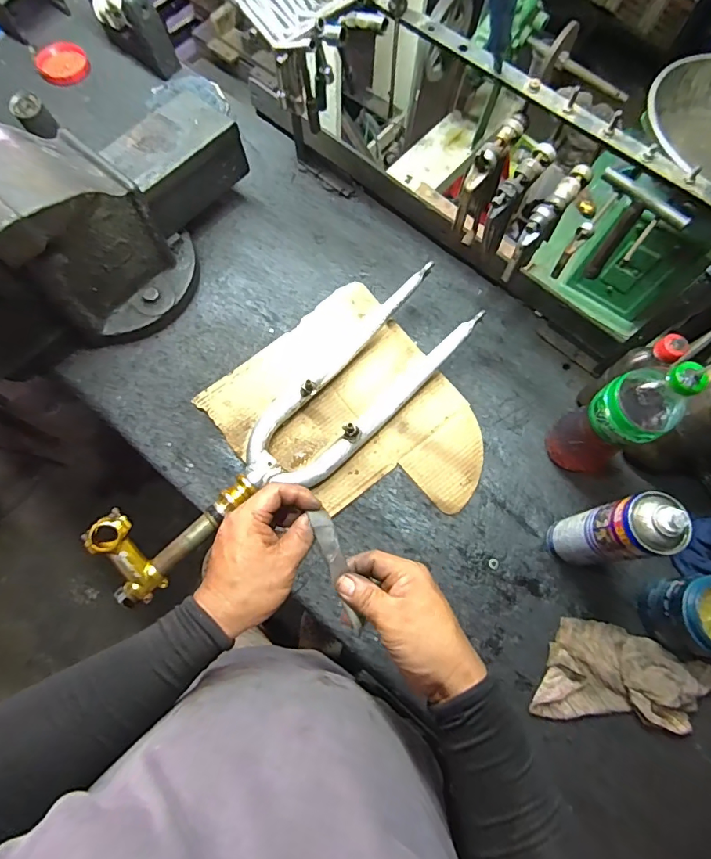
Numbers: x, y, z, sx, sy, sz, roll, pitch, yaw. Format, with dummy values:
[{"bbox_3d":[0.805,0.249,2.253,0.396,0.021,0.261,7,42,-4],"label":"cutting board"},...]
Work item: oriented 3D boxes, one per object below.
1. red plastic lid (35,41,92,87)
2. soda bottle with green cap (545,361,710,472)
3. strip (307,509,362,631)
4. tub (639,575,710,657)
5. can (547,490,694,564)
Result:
[{"bbox_3d":[-0.560,-0.701,0.894,0.091,0.014,0.095,1,73,-2],"label":"red plastic lid"},{"bbox_3d":[0.318,-0.008,0.570,0.069,0.273,0.085,-23,75,-9],"label":"soda bottle with green cap"},{"bbox_3d":[-0.017,0.128,0.428,0.018,0.010,0.107,-18,72,-6],"label":"strip"},{"bbox_3d":[0.427,0.234,0.585,0.083,0.107,0.088,1,73,-2],"label":"tub"},{"bbox_3d":[0.299,0.120,0.555,0.058,0.229,0.066,-14,74,-7],"label":"can"}]

